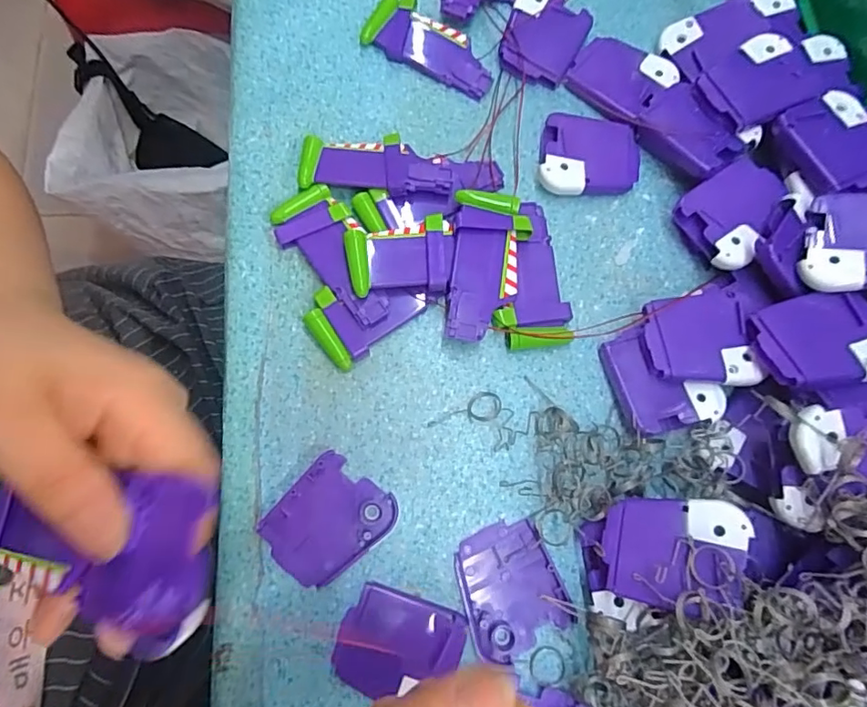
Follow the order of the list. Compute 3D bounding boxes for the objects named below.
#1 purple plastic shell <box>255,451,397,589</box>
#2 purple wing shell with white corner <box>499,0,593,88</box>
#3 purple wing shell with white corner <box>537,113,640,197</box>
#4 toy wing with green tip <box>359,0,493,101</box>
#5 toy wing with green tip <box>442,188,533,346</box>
[{"bbox_3d":[-0.056,0.088,0.278,0.051,0.006,0.060,44,77,7],"label":"purple plastic shell"},{"bbox_3d":[0.073,-0.209,0.350,0.050,0.015,0.058,24,75,2],"label":"purple wing shell with white corner"},{"bbox_3d":[0.097,-0.123,0.330,0.063,0.016,0.050,3,75,-3],"label":"purple wing shell with white corner"},{"bbox_3d":[-0.001,-0.202,0.350,0.091,0.009,0.042,33,76,5],"label":"toy wing with green tip"},{"bbox_3d":[0.031,-0.048,0.308,0.042,0.020,0.087,5,75,-3],"label":"toy wing with green tip"}]

